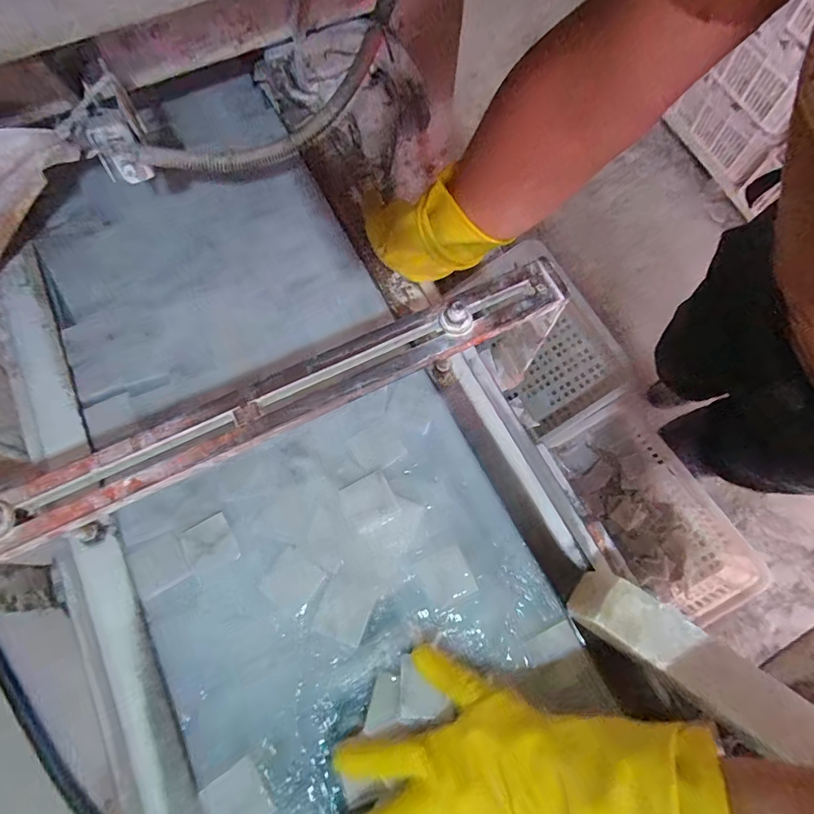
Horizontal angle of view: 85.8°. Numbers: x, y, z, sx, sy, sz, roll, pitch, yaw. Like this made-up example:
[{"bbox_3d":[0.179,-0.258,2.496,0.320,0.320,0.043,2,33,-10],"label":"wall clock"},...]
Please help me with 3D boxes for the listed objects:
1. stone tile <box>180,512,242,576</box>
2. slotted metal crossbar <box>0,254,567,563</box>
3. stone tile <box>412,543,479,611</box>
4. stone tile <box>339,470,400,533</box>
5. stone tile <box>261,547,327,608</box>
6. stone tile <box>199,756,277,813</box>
[{"bbox_3d":[-0.201,0.139,0.444,0.047,0.004,0.051,-29,75,-10],"label":"stone tile"},{"bbox_3d":[-0.126,0.007,0.362,0.581,0.018,0.059,-25,72,-9],"label":"slotted metal crossbar"},{"bbox_3d":[0.041,0.174,0.449,0.050,0.004,0.050,-25,75,-9],"label":"stone tile"},{"bbox_3d":[-0.039,0.099,0.462,0.050,0.004,0.048,-26,75,-9],"label":"stone tile"},{"bbox_3d":[-0.116,0.175,0.440,0.048,0.007,0.050,37,75,10],"label":"stone tile"},{"bbox_3d":[-0.149,0.343,0.381,0.049,0.007,0.047,-30,76,-10],"label":"stone tile"}]

